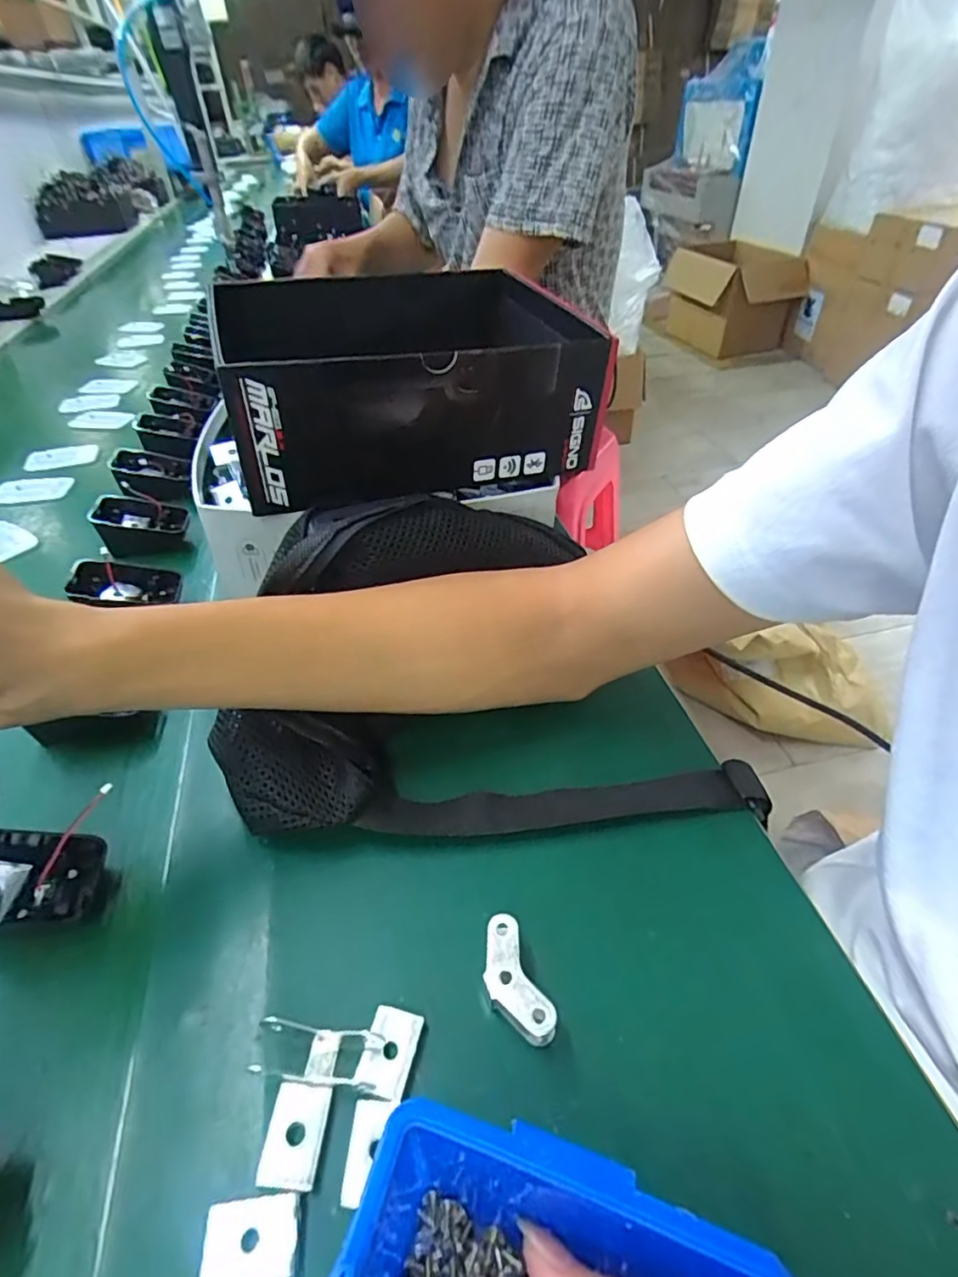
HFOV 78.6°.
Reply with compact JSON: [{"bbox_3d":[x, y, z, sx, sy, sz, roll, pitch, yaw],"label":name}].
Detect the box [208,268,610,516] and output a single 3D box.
[{"bbox_3d":[-0.056,-0.187,0.421,0.224,0.092,0.185,-14,44,-13],"label":"box"}]

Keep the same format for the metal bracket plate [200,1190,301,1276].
[{"bbox_3d":[-0.072,0.191,0.185,0.028,0.008,0.020,-7,42,-5],"label":"metal bracket plate"}]

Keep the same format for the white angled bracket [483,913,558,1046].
[{"bbox_3d":[0.013,0.142,0.240,0.021,0.016,0.049,-16,44,-15],"label":"white angled bracket"}]

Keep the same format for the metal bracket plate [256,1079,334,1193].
[{"bbox_3d":[-0.064,0.174,0.206,0.020,0.004,0.028,1,42,4],"label":"metal bracket plate"}]

